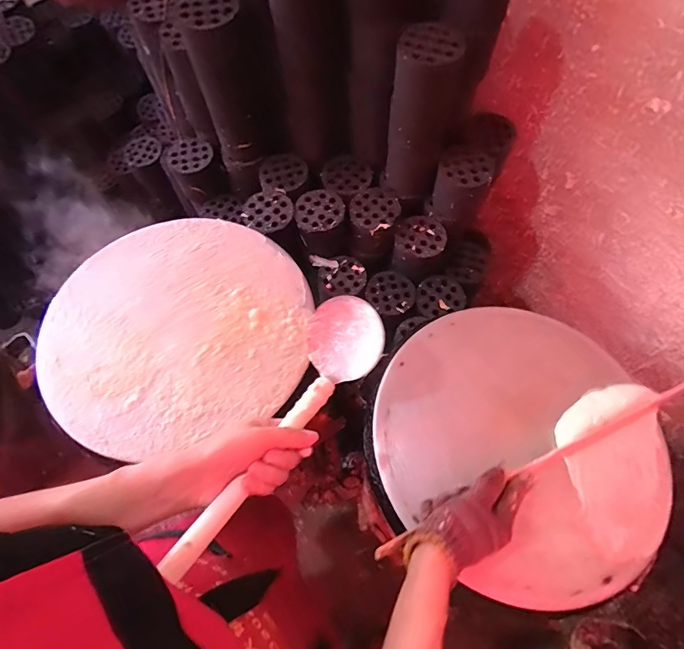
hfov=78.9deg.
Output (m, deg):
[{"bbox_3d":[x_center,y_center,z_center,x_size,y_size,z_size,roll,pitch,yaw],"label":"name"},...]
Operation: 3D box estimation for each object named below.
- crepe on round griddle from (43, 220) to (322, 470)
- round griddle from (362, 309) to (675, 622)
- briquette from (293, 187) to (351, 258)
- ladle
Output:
[{"bbox_3d":[-0.231,-0.011,0.594,0.352,0.020,0.346,1,64,-2],"label":"crepe on round griddle"},{"bbox_3d":[0.224,0.147,0.529,0.370,0.047,0.349,1,64,-2],"label":"round griddle"},{"bbox_3d":[-0.044,-0.201,0.826,0.093,0.075,0.112,-15,66,-10],"label":"briquette"},{"bbox_3d":[-0.057,0.092,0.407,0.089,0.062,0.306,31,53,11],"label":"ladle"}]

